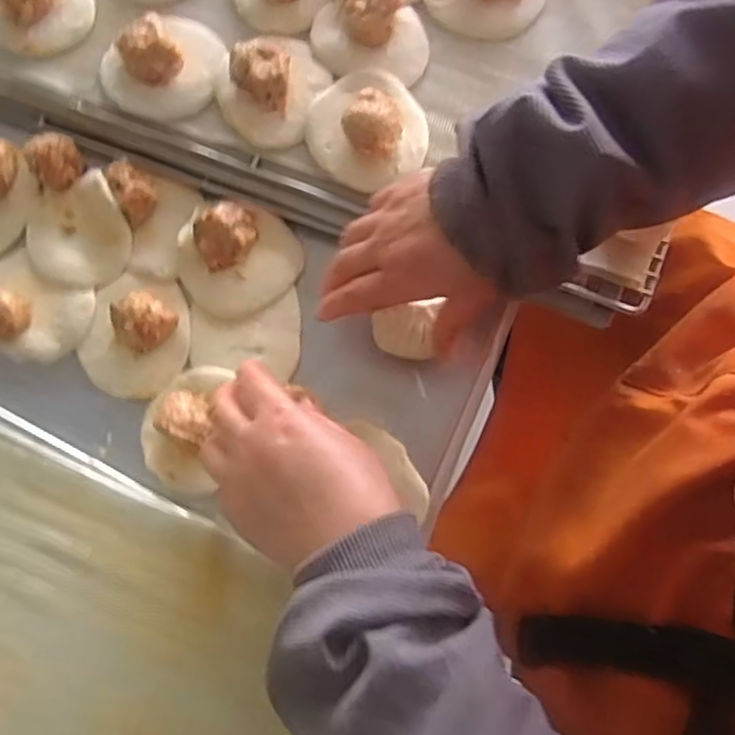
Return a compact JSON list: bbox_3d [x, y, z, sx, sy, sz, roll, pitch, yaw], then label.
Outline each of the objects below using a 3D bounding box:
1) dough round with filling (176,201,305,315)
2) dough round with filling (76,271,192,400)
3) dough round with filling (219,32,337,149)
[{"bbox_3d":[-0.096,-0.083,0.506,0.087,0.033,0.081,-1,76,3],"label":"dough round with filling"},{"bbox_3d":[-0.168,-0.026,0.498,0.076,0.032,0.088,15,77,7],"label":"dough round with filling"},{"bbox_3d":[-0.072,-0.212,0.506,0.075,0.034,0.087,20,76,7],"label":"dough round with filling"}]

